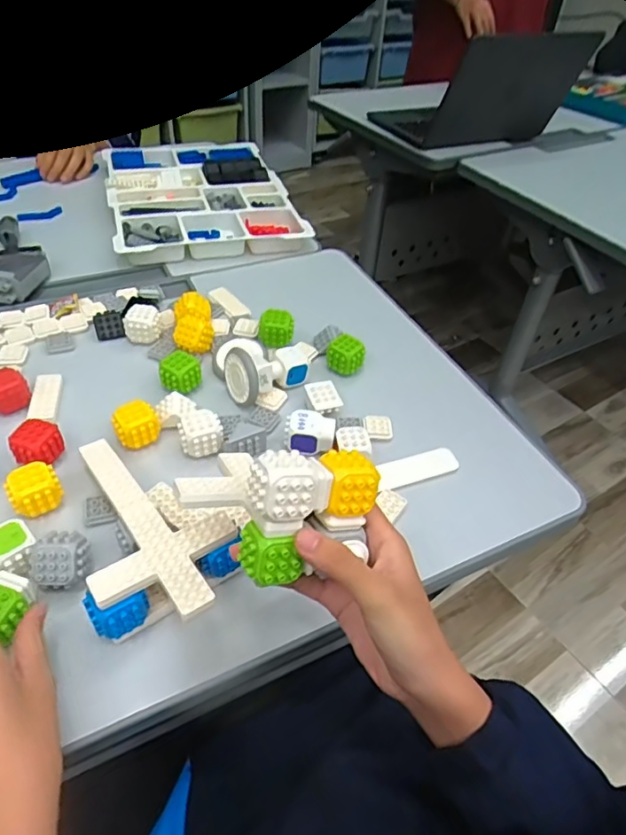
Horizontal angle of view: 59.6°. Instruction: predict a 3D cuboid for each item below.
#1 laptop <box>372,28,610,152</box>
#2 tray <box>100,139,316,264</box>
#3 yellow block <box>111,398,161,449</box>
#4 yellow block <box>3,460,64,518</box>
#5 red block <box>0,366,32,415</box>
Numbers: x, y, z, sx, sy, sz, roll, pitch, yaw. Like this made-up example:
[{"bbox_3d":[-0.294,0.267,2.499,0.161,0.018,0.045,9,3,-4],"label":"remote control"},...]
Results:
[{"bbox_3d":[0.331,-0.670,1.118,0.279,0.196,0.291,-12,47,-16],"label":"laptop"},{"bbox_3d":[-0.181,-0.358,0.855,0.261,0.036,0.371,-10,47,-15],"label":"tray"},{"bbox_3d":[-0.161,0.006,0.497,0.037,0.032,0.028,-25,52,-27],"label":"yellow block"},{"bbox_3d":[-0.226,0.059,0.444,0.038,0.032,0.030,-29,54,-30],"label":"yellow block"},{"bbox_3d":[-0.293,-0.028,0.520,0.039,0.035,0.036,-23,51,-26],"label":"red block"}]

